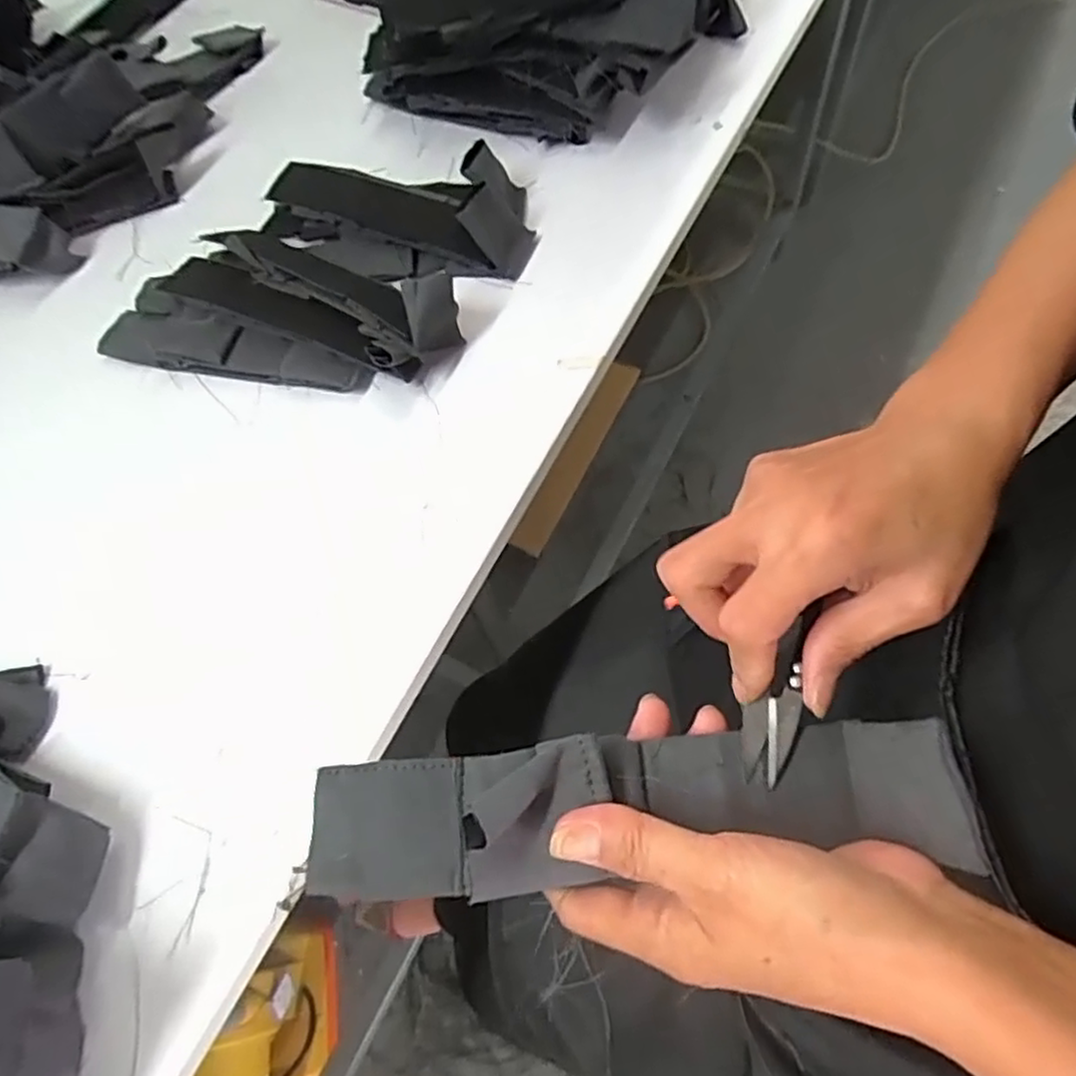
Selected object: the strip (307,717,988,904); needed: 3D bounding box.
[{"bbox_3d":[0.023,0.090,0.231,0.207,0.037,0.046,-8,65,5],"label":"strip"}]

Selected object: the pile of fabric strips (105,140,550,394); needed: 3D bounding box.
[{"bbox_3d":[-0.156,-0.198,0.478,0.283,0.057,0.194,7,64,10],"label":"pile of fabric strips"}]

